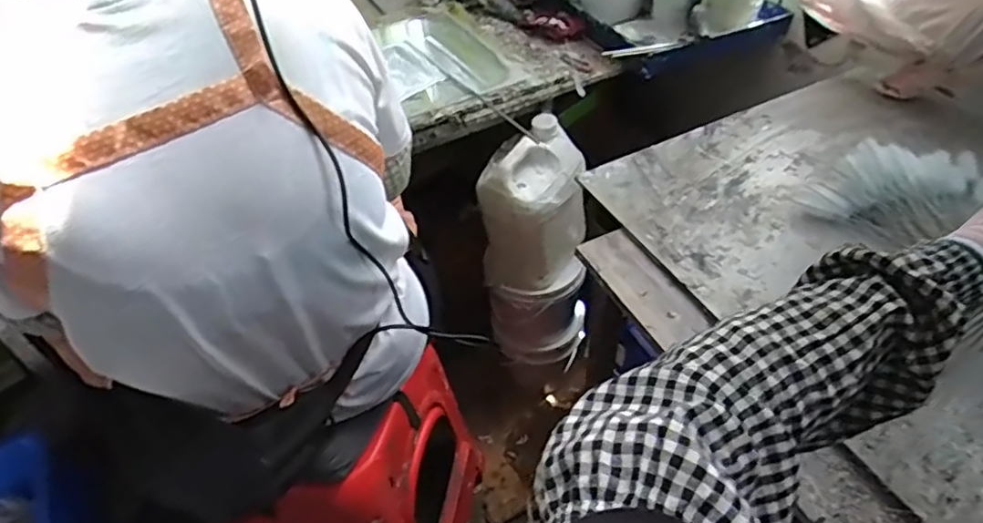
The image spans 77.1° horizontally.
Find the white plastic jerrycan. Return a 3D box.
[{"bbox_3d":[0.075,-0.090,1.146,0.168,0.342,0.168,-2,48,3],"label":"white plastic jerrycan"}]

